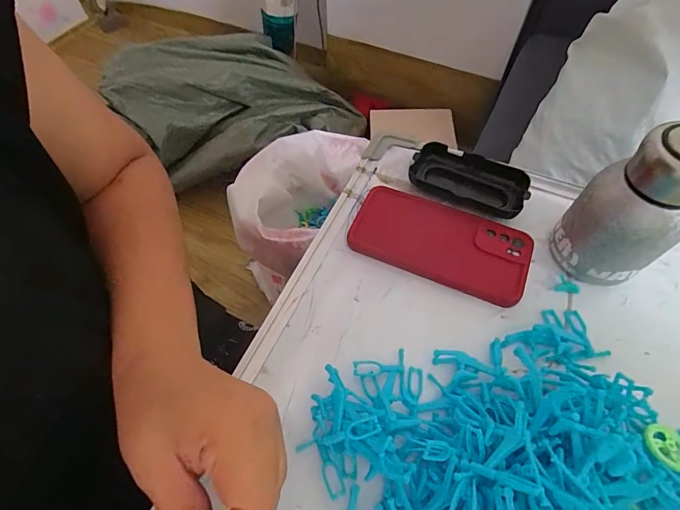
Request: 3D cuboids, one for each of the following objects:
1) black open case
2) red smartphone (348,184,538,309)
[{"bbox_3d":[0.127,-0.075,0.382,0.109,0.023,0.055,20,62,15],"label":"black open case"},{"bbox_3d":[0.091,-0.013,0.358,0.159,0.013,0.076,21,62,15],"label":"red smartphone"}]

